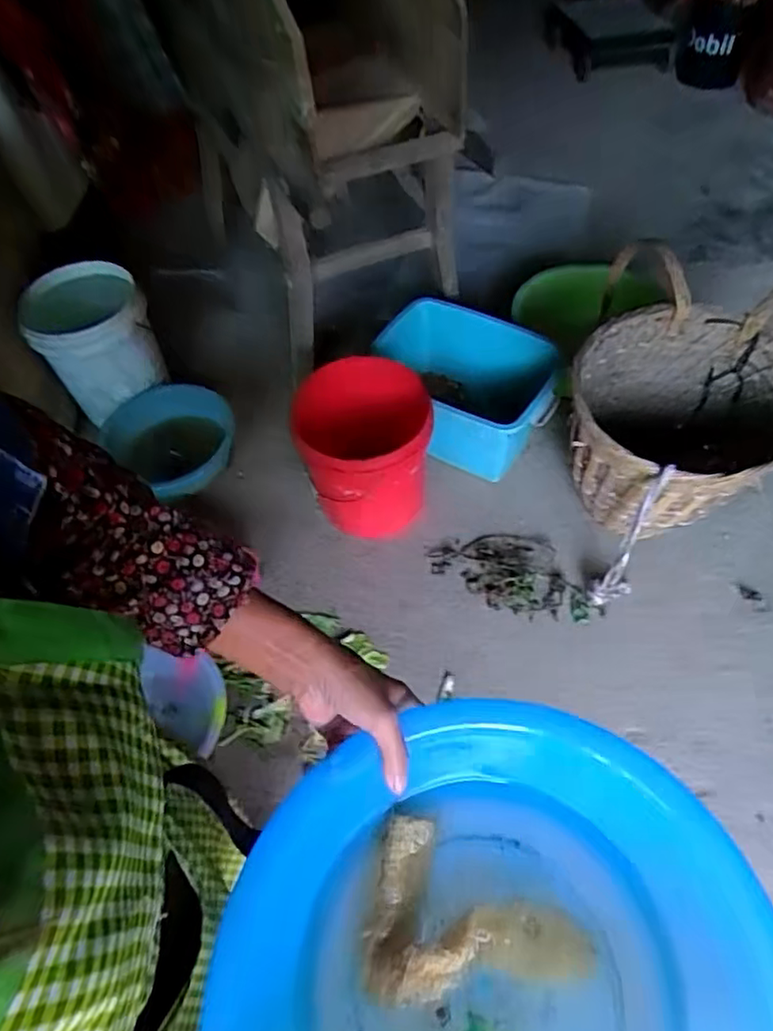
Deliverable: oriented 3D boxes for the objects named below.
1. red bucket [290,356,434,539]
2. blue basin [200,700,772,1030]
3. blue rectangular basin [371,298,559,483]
[{"bbox_3d":[-0.043,-0.135,1.382,0.262,0.317,0.228,6,56,8],"label":"red bucket"},{"bbox_3d":[0.074,0.308,0.417,0.312,0.123,0.336,-1,55,2],"label":"blue basin"},{"bbox_3d":[0.157,-0.297,1.513,0.443,0.260,0.301,16,58,14],"label":"blue rectangular basin"}]

